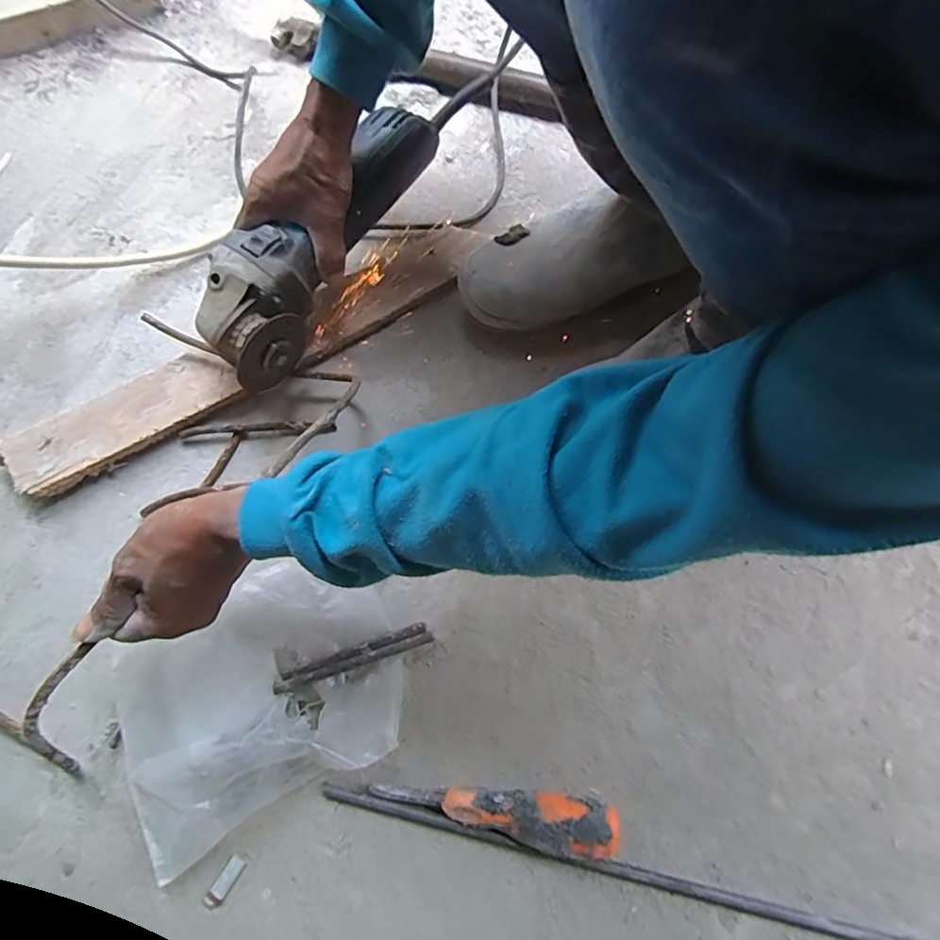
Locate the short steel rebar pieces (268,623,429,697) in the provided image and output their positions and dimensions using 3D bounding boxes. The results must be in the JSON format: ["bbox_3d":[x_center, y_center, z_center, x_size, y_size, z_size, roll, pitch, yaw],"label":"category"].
[{"bbox_3d":[-0.088,0.142,0.419,0.117,0.011,0.018,-18,71,-4],"label":"short steel rebar pieces"}]

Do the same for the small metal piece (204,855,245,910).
[{"bbox_3d":[-0.166,0.278,0.375,0.012,0.004,0.033,32,75,12],"label":"small metal piece"}]

